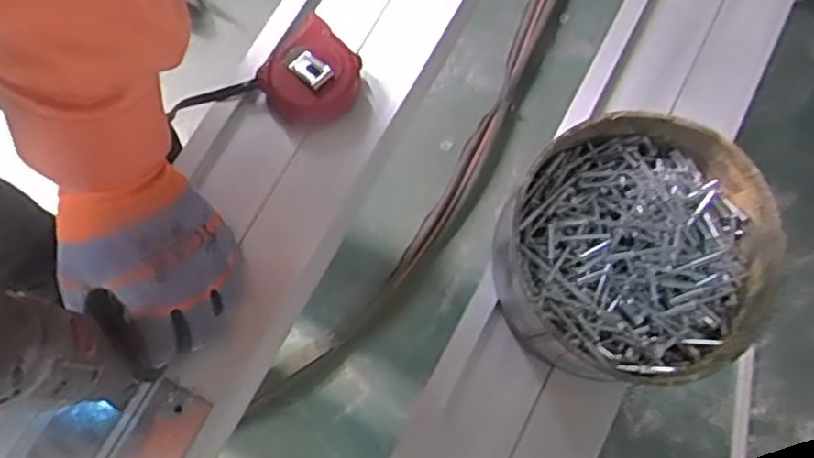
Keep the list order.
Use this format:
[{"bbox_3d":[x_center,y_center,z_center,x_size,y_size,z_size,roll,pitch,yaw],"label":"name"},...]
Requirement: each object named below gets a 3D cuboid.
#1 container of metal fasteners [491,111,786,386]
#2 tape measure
[{"bbox_3d":[0.149,0.016,0.447,0.175,0.086,0.159,19,75,4],"label":"container of metal fasteners"},{"bbox_3d":[-0.067,-0.115,0.512,0.066,0.034,0.069,27,76,6],"label":"tape measure"}]

